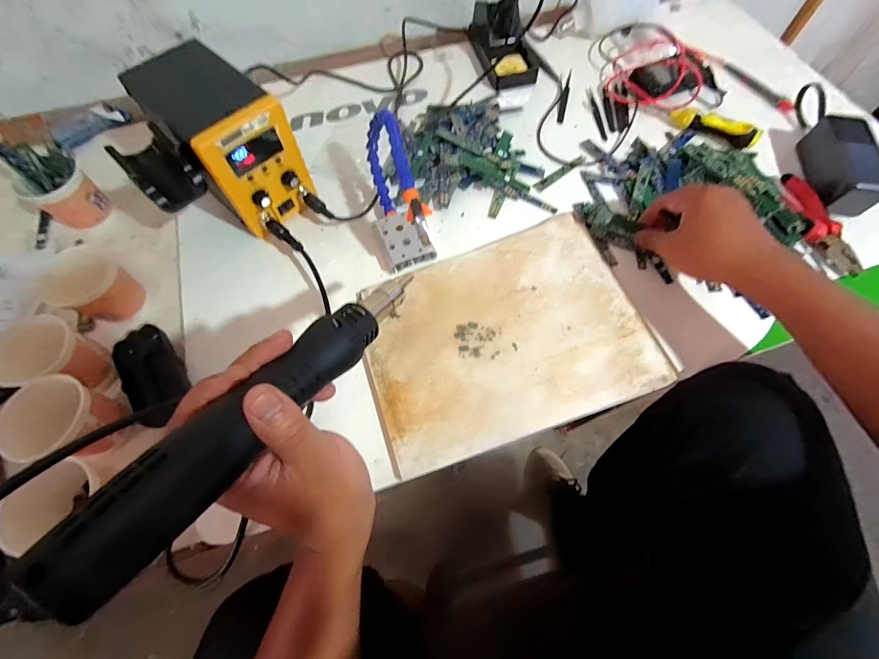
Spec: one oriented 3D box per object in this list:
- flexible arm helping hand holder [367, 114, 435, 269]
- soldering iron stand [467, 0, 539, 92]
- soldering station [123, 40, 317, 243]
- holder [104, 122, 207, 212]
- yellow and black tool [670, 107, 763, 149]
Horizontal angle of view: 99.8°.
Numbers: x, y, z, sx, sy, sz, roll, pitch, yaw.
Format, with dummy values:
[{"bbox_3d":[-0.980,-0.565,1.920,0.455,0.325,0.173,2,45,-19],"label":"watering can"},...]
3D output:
[{"bbox_3d":[-0.050,-0.159,0.430,0.062,0.102,0.172,-12,66,-5],"label":"flexible arm helping hand holder"},{"bbox_3d":[0.103,-0.456,0.575,0.078,0.074,0.139,-11,66,-4],"label":"soldering iron stand"},{"bbox_3d":[-0.241,-0.221,0.419,0.097,0.168,0.171,-41,72,-16],"label":"soldering station"},{"bbox_3d":[-0.279,-0.160,0.372,0.049,0.053,0.057,32,69,16],"label":"holder"},{"bbox_3d":[0.391,-0.290,0.523,0.116,0.031,0.031,28,69,12],"label":"yellow and black tool"}]

